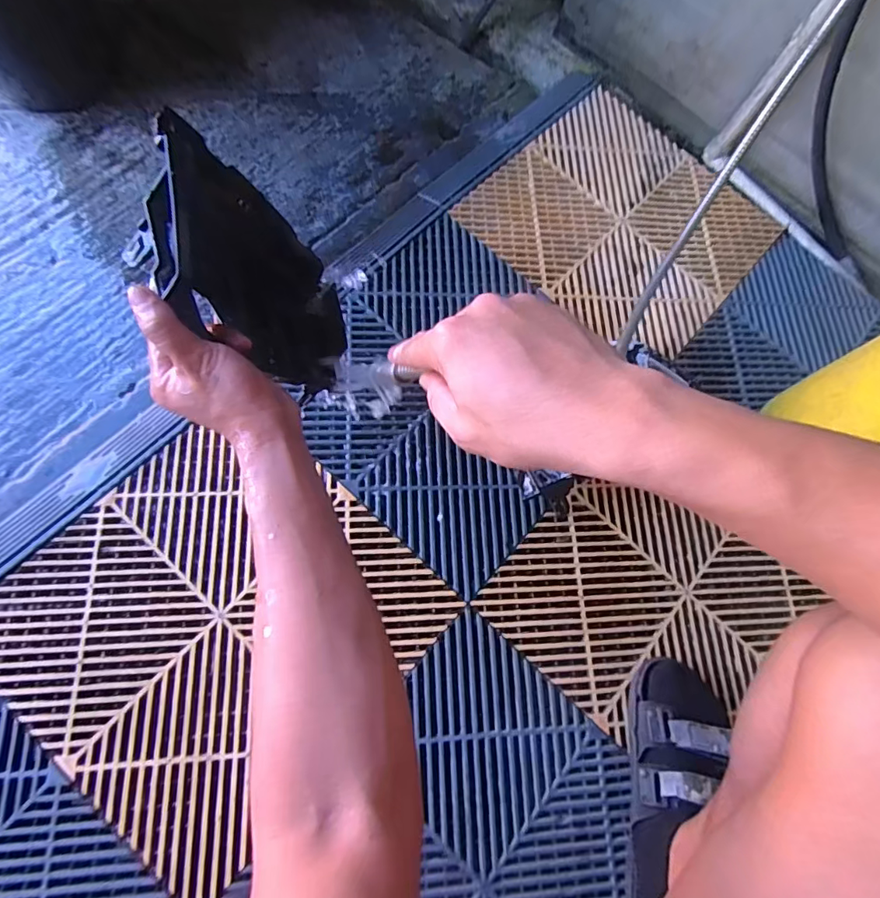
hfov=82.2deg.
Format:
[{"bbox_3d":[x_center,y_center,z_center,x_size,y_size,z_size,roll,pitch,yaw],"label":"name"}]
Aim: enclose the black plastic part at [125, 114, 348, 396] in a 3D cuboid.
[{"bbox_3d":[-0.162,-0.150,0.464,0.034,0.250,0.146,2,82,16],"label":"black plastic part"}]

